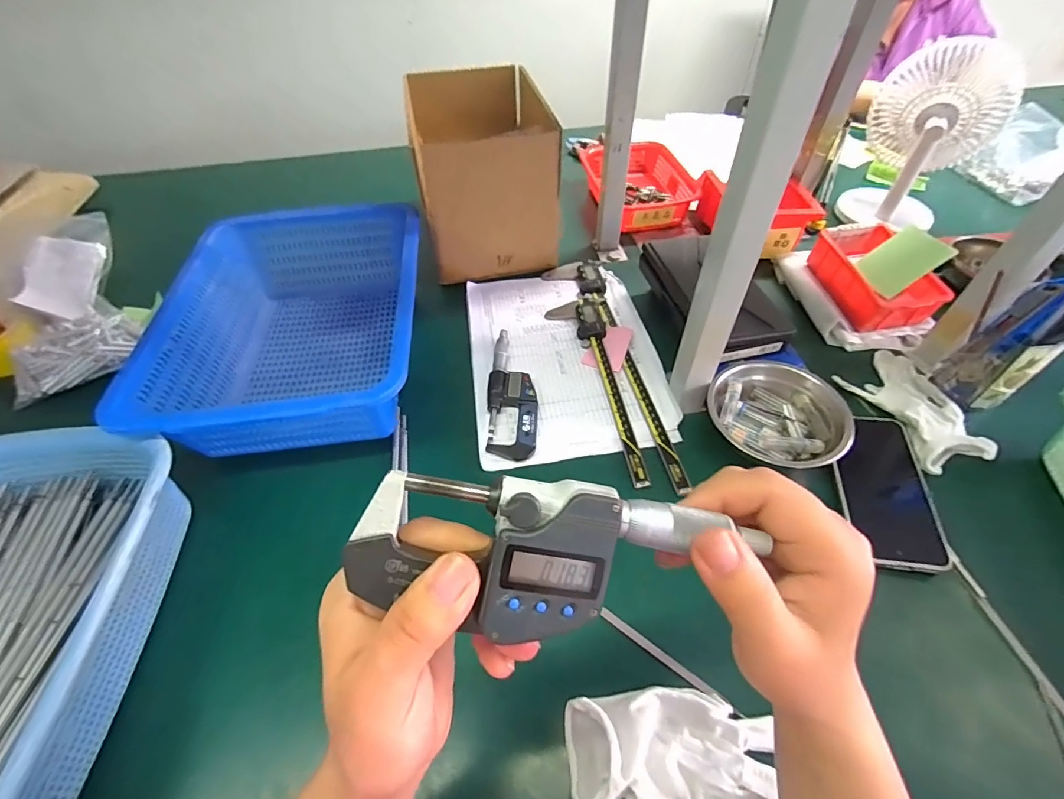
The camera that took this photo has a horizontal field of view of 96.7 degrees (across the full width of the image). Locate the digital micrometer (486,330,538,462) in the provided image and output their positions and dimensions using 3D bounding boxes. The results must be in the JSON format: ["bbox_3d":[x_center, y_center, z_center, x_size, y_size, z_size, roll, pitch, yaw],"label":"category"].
[{"bbox_3d":[-0.022,-0.011,0.537,0.053,0.016,0.175,-2,50,0],"label":"digital micrometer"}]

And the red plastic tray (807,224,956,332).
[{"bbox_3d":[0.440,-0.158,0.614,0.116,0.059,0.146,-2,50,0],"label":"red plastic tray"}]

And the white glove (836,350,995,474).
[{"bbox_3d":[0.413,0.001,0.501,0.114,0.025,0.147,-21,53,-15],"label":"white glove"}]

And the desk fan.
[{"bbox_3d":[0.567,-0.374,0.689,0.149,0.221,0.105,19,53,17],"label":"desk fan"}]

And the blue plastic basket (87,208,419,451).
[{"bbox_3d":[-0.270,-0.085,0.567,0.273,0.111,0.359,-6,50,-4],"label":"blue plastic basket"}]

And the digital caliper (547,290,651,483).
[{"bbox_3d":[0.083,-0.029,0.556,0.068,0.015,0.289,-9,50,-6],"label":"digital caliper"}]

